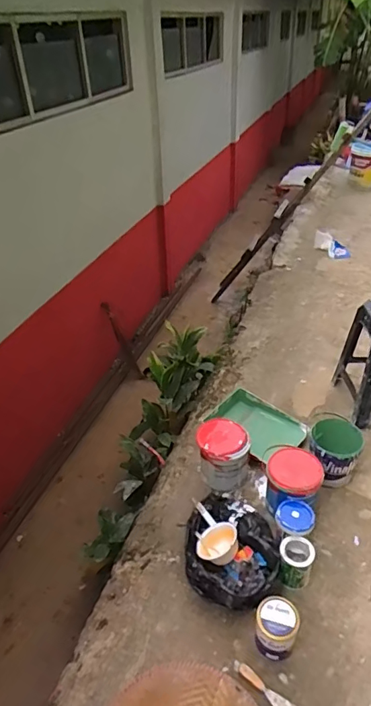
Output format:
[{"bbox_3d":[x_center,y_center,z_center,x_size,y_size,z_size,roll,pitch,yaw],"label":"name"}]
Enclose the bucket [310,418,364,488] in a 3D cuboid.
[{"bbox_3d":[0.544,0.376,1.743,0.176,0.204,0.187,-2,35,1],"label":"bucket"}]

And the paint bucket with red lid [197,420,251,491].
[{"bbox_3d":[0.140,0.373,1.777,0.177,0.170,0.208,-5,35,-3],"label":"paint bucket with red lid"}]

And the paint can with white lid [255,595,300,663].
[{"bbox_3d":[0.250,0.751,1.286,0.106,0.136,0.111,-2,35,1],"label":"paint can with white lid"}]

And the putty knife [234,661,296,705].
[{"bbox_3d":[0.204,0.871,1.224,0.185,0.023,0.045,22,42,31],"label":"putty knife"}]

